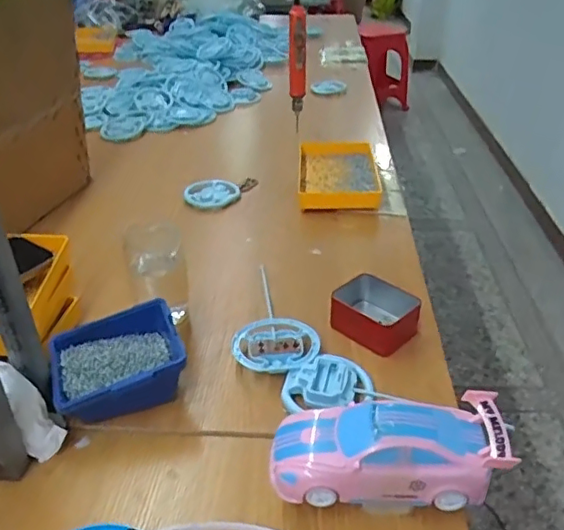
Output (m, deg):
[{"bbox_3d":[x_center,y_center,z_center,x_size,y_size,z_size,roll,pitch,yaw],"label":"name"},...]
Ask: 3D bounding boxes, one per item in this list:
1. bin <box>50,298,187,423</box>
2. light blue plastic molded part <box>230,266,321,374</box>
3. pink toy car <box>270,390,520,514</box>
[{"bbox_3d":[-0.181,0.106,0.639,0.138,0.062,0.119,-16,38,-18],"label":"bin"},{"bbox_3d":[-0.003,0.065,0.738,0.101,0.028,0.199,3,33,5],"label":"light blue plastic molded part"},{"bbox_3d":[0.094,0.165,0.518,0.204,0.078,0.081,-7,36,7],"label":"pink toy car"}]

